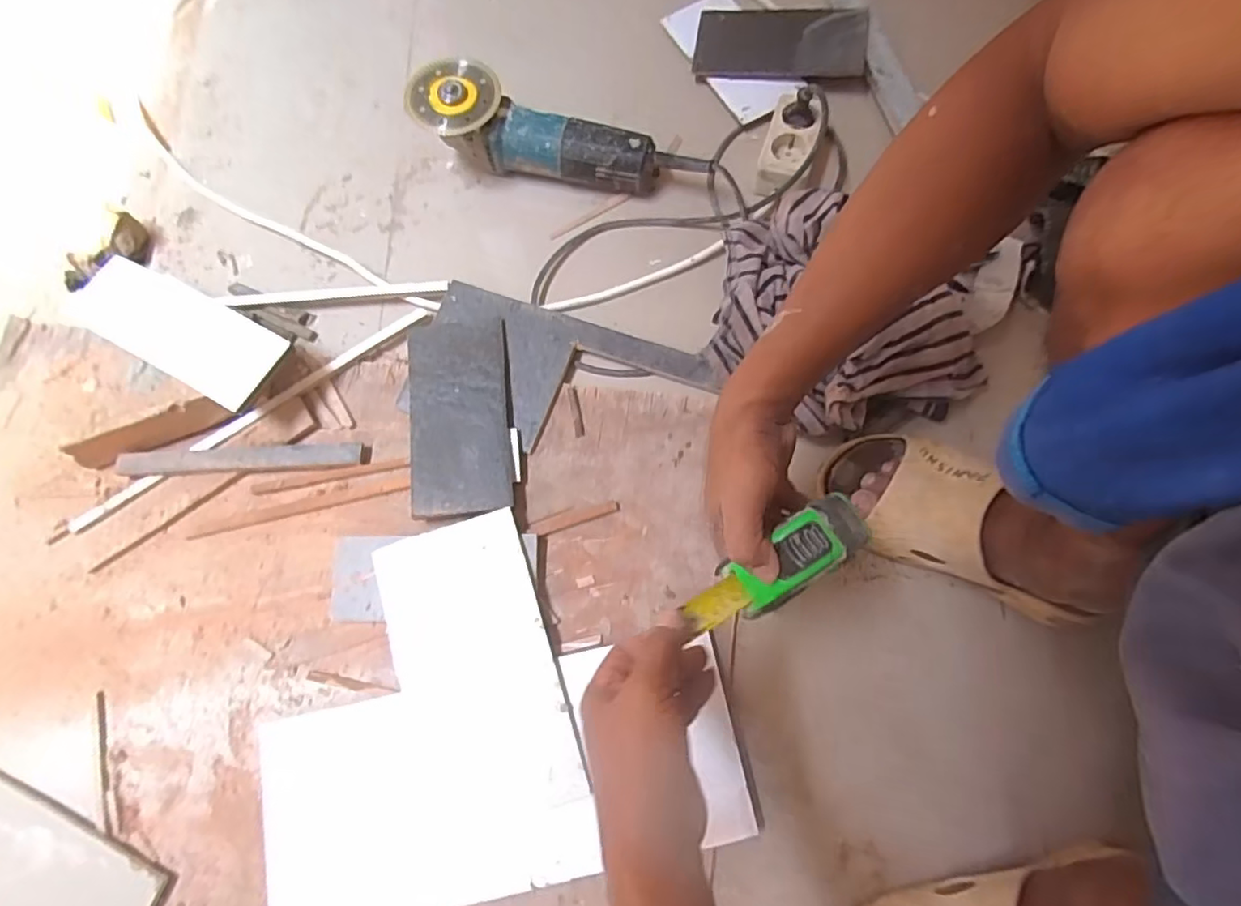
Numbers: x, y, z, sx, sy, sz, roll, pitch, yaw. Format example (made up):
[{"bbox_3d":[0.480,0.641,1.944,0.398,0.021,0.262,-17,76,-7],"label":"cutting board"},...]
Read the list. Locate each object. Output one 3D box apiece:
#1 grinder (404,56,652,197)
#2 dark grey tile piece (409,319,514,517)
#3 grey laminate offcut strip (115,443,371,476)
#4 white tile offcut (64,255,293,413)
[{"bbox_3d":[-0.090,-0.353,0.665,0.259,0.085,0.080,9,74,4],"label":"grinder"},{"bbox_3d":[-0.157,-0.039,0.589,0.091,0.009,0.195,-6,74,-2],"label":"dark grey tile piece"},{"bbox_3d":[-0.368,0.006,0.588,0.235,0.018,0.025,-3,74,1],"label":"grey laminate offcut strip"},{"bbox_3d":[-0.423,-0.120,0.573,0.229,0.013,0.081,26,77,11],"label":"white tile offcut"}]

